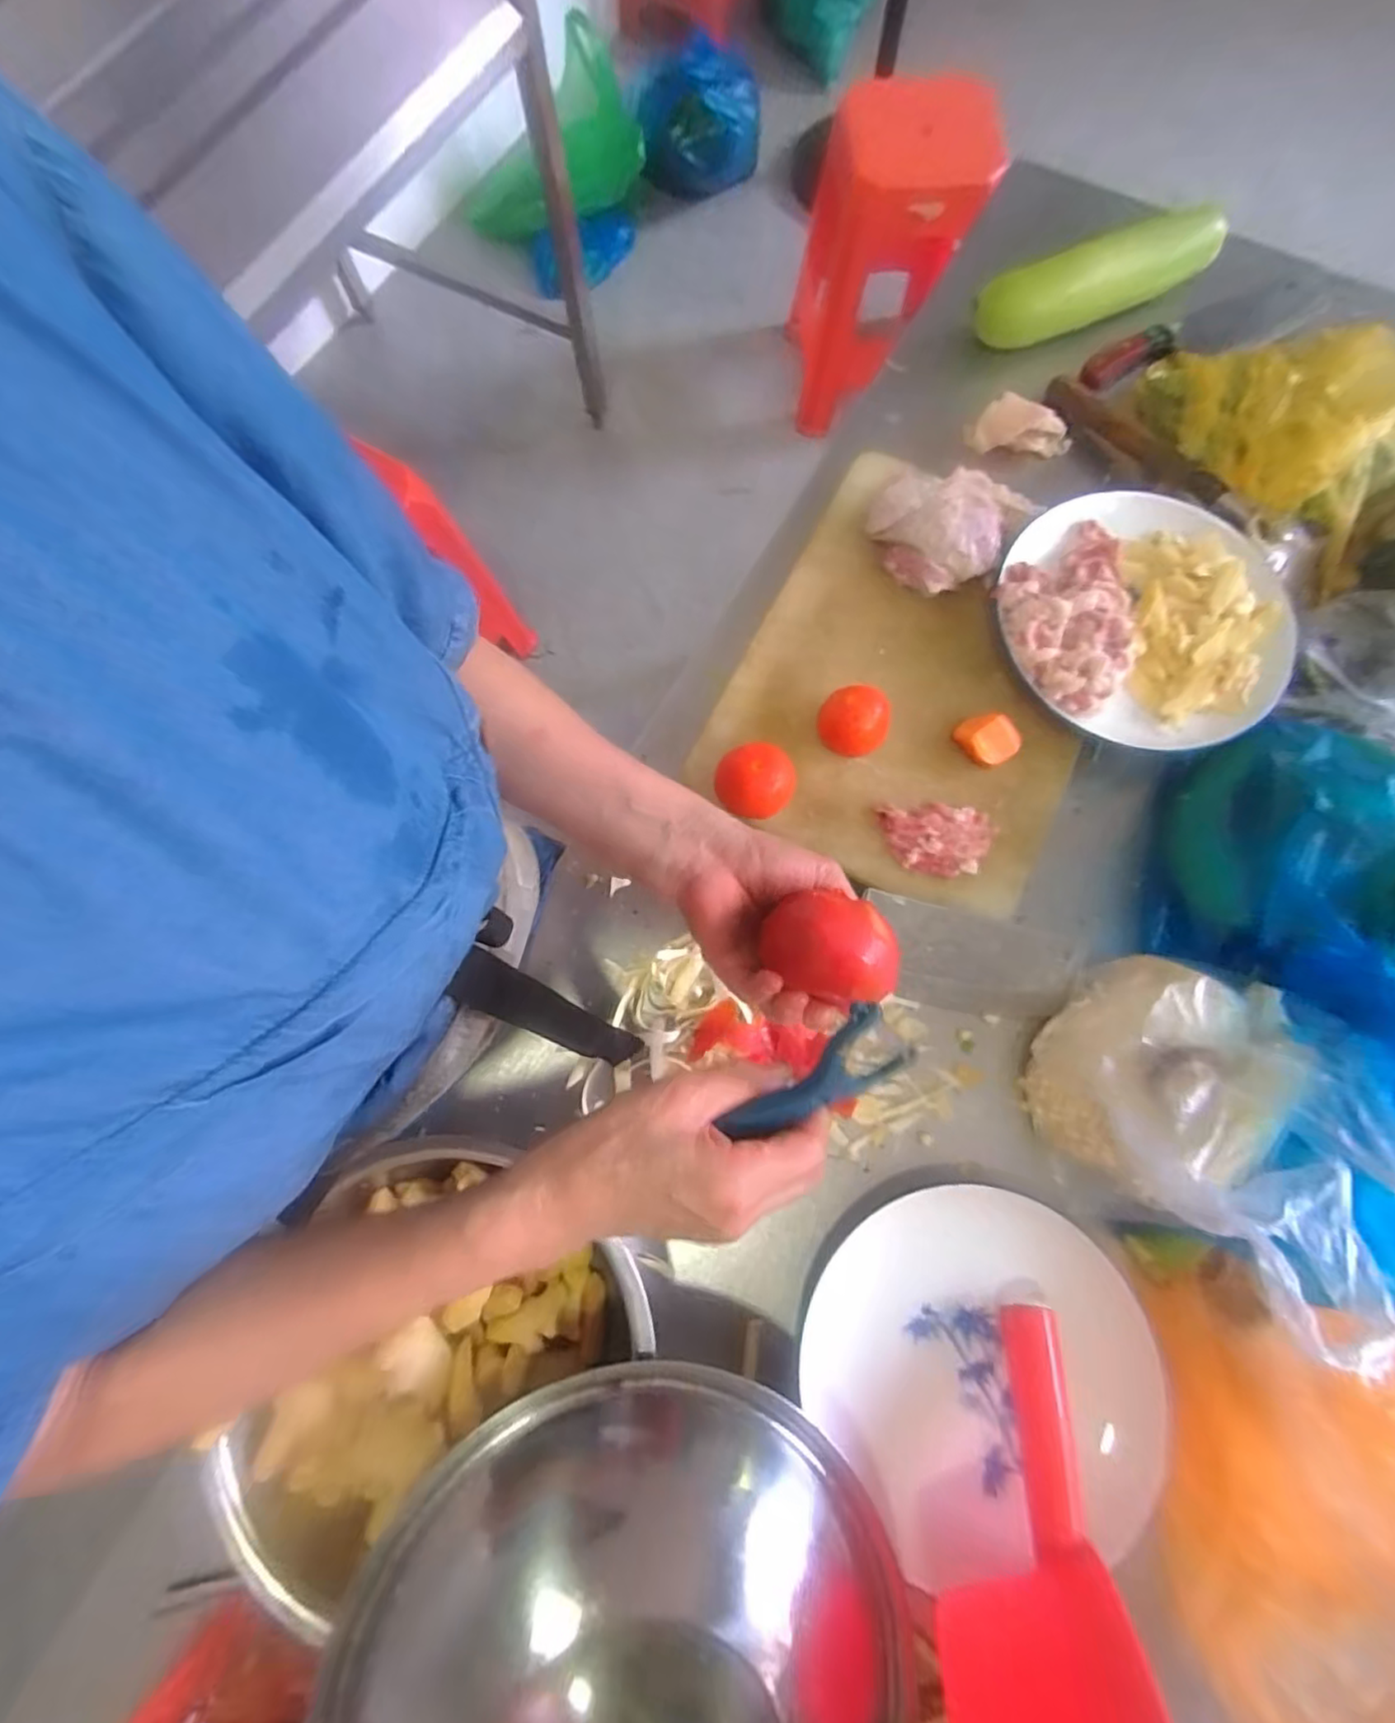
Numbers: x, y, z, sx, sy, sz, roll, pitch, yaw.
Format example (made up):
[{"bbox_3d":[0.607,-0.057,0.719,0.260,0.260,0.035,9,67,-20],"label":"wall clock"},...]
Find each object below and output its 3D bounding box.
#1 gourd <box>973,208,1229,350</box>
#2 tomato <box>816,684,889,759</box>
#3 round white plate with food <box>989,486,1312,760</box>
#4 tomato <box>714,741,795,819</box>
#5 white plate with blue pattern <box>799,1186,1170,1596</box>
[{"bbox_3d":[0.416,-0.589,0.644,0.285,0.051,0.054,-27,77,-5],"label":"gourd"},{"bbox_3d":[0.129,-0.114,0.541,0.054,0.048,0.055,0,76,2],"label":"tomato"},{"bbox_3d":[0.386,-0.210,0.553,0.240,0.051,0.227,0,76,2],"label":"round white plate with food"},{"bbox_3d":[0.047,-0.061,0.527,0.062,0.051,0.052,-24,77,-4],"label":"tomato"},{"bbox_3d":[0.198,0.352,0.449,0.226,0.041,0.212,0,76,2],"label":"white plate with blue pattern"}]

